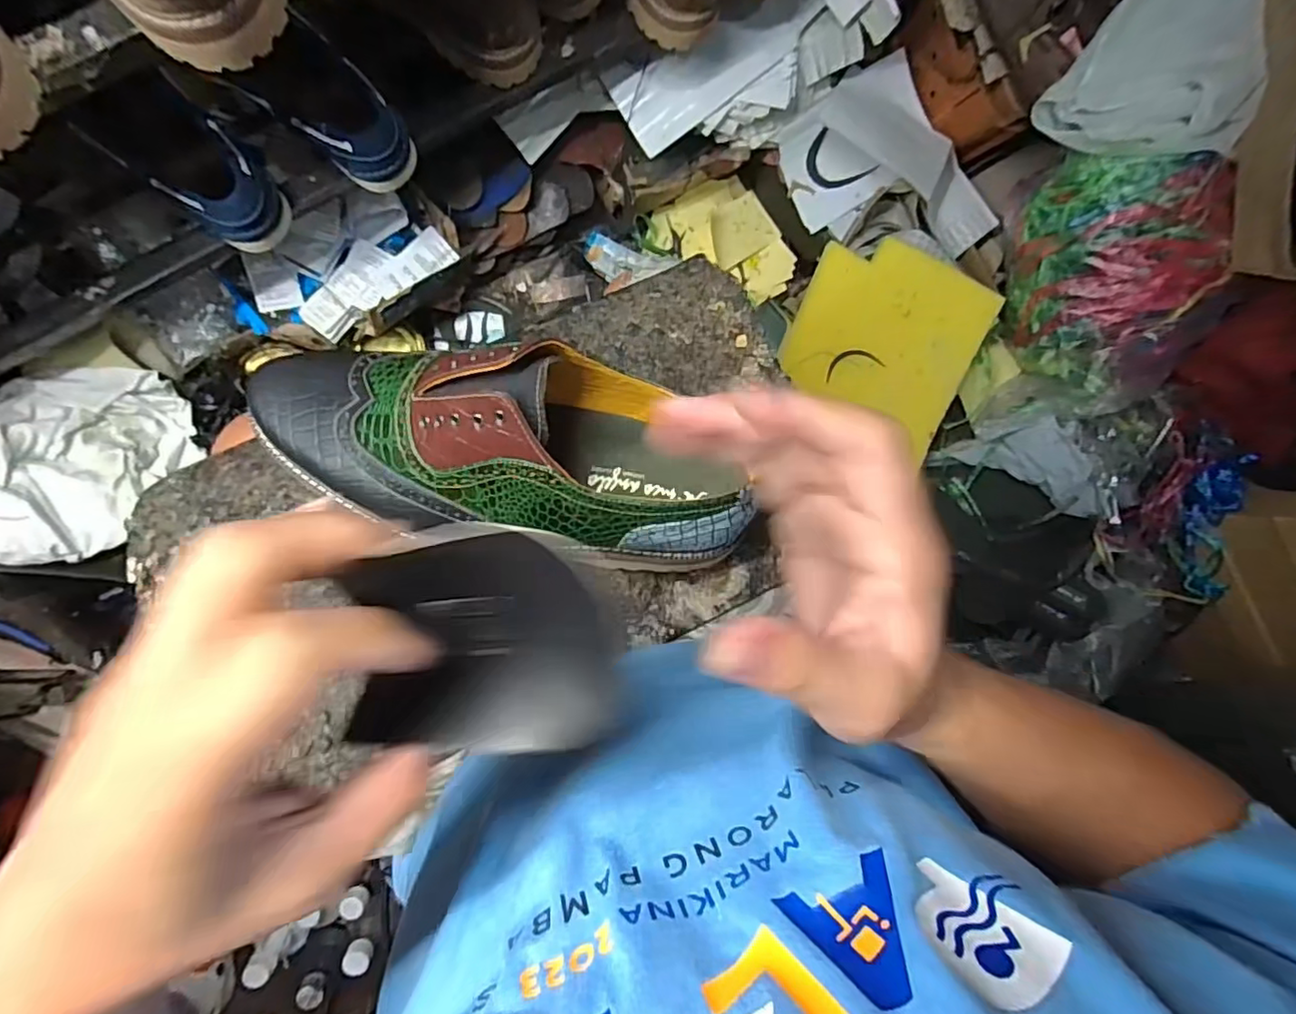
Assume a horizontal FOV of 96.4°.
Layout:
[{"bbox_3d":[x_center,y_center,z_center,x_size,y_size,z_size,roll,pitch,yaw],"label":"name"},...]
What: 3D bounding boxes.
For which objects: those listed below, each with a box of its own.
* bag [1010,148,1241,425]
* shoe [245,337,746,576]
[{"bbox_3d":[0.531,-0.257,0.670,0.099,0.205,0.278,-27,104,-45],"label":"bag"},{"bbox_3d":[-0.082,-0.036,0.319,0.263,0.077,0.099,8,93,-9],"label":"shoe"}]

